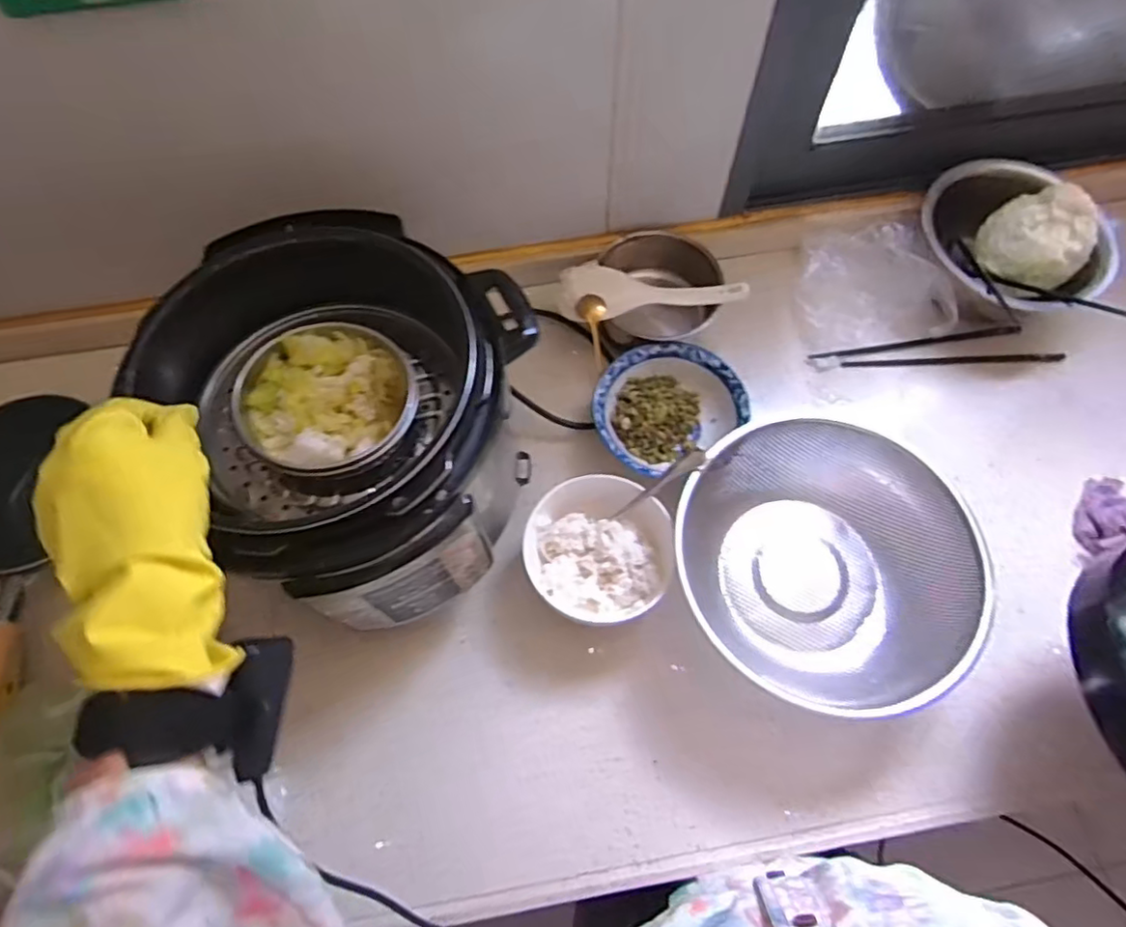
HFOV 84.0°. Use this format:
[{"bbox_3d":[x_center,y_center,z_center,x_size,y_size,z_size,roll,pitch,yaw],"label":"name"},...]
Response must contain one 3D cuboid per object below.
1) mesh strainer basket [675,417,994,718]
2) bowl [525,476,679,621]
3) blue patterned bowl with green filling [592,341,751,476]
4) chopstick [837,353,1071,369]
[{"bbox_3d":[0.223,0.086,0.544,0.211,0.086,0.245,-31,70,-12],"label":"mesh strainer basket"},{"bbox_3d":[0.033,0.079,0.561,0.131,0.063,0.119,0,66,1],"label":"bowl"},{"bbox_3d":[0.100,-0.055,0.627,0.145,0.043,0.123,-33,70,-13],"label":"blue patterned bowl with green filling"},{"bbox_3d":[0.421,-0.111,0.673,0.233,0.008,0.012,-2,66,-1],"label":"chopstick"}]

